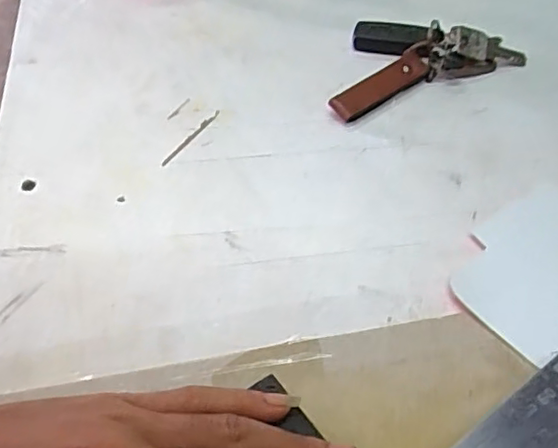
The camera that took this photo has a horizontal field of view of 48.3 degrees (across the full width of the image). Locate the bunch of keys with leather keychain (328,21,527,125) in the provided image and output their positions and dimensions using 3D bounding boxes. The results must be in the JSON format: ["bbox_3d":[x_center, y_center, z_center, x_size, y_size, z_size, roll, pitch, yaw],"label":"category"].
[{"bbox_3d":[0.091,-0.123,0.448,0.145,0.021,0.080,-21,50,-16],"label":"bunch of keys with leather keychain"}]

